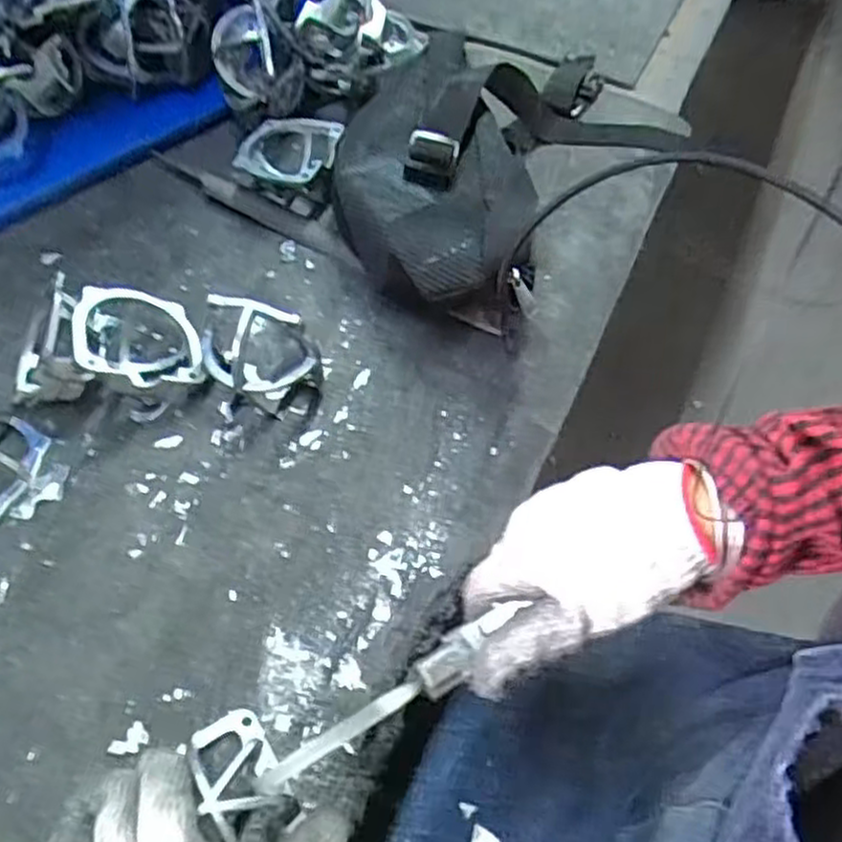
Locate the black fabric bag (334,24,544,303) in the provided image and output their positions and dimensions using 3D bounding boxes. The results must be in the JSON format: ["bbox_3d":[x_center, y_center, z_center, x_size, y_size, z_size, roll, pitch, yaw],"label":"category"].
[{"bbox_3d":[0.013,-0.202,0.617,0.161,0.091,0.258,17,58,6],"label":"black fabric bag"}]

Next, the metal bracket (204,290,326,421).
[{"bbox_3d":[-0.112,-0.041,0.511,0.081,0.083,0.041,14,57,6],"label":"metal bracket"}]

